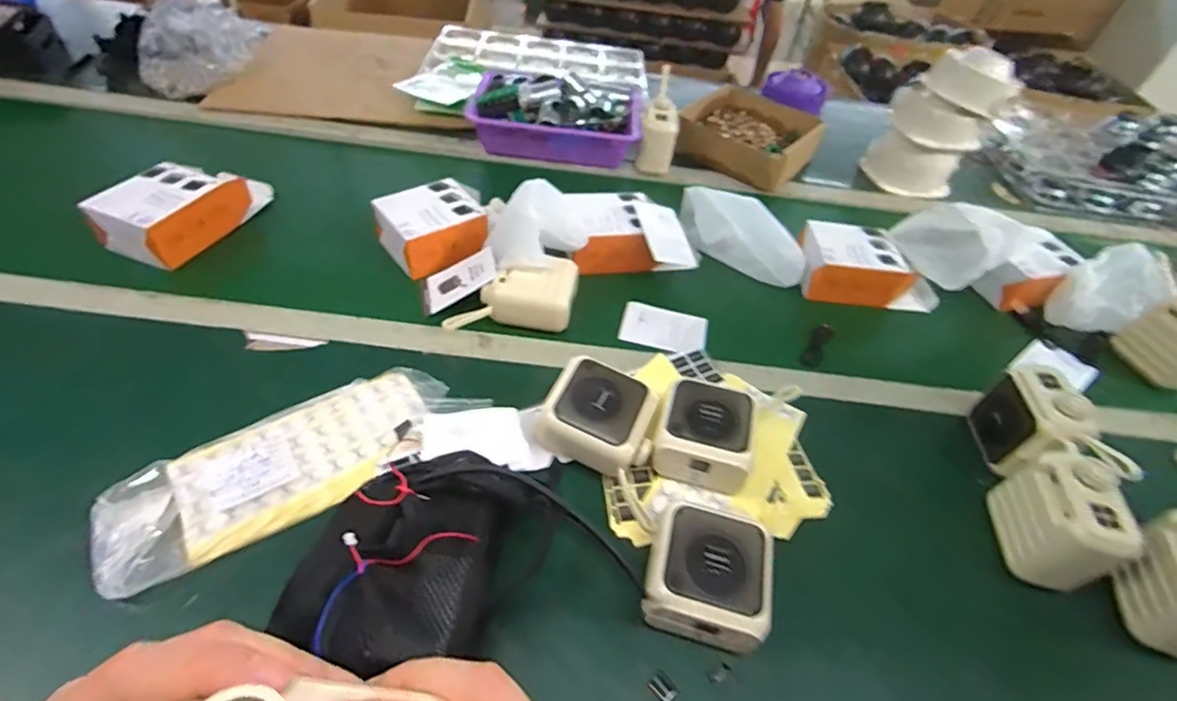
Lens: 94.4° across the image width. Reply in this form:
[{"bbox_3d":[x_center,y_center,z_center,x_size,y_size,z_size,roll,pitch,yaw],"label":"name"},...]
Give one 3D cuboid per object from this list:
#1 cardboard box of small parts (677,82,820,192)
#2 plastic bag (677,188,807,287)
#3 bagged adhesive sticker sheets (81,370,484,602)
[{"bbox_3d":[0.283,-0.381,0.953,0.209,0.064,0.227,35,58,23],"label":"cardboard box of small parts"},{"bbox_3d":[0.205,-0.153,0.739,0.186,0.089,0.050,33,56,7],"label":"plastic bag"},{"bbox_3d":[-0.260,0.096,0.484,0.291,0.025,0.116,-22,55,-28],"label":"bagged adhesive sticker sheets"}]

